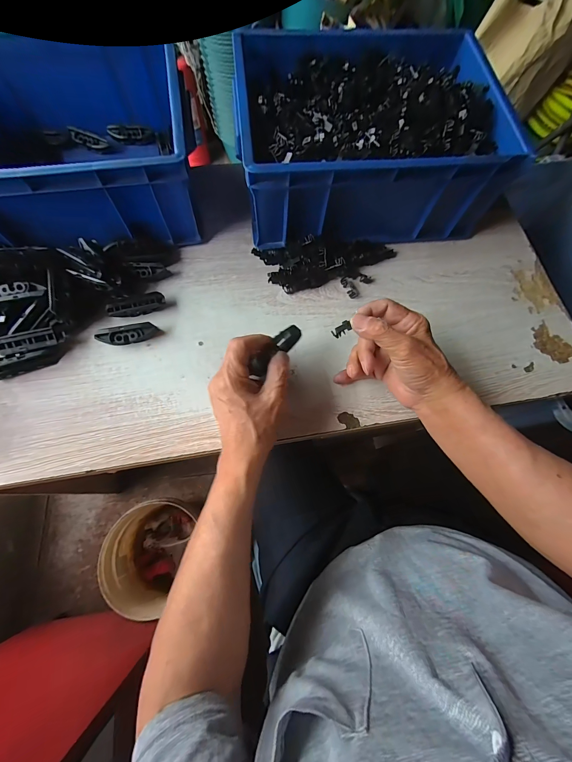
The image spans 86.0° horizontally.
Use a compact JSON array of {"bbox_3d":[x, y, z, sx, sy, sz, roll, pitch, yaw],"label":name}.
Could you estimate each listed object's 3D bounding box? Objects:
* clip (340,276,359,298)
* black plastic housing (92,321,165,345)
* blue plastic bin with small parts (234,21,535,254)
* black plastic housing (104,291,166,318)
[{"bbox_3d":[0.090,-0.131,0.427,0.017,0.004,0.033,-23,73,-11],"label":"clip"},{"bbox_3d":[-0.195,-0.057,0.379,0.070,0.024,0.016,-13,72,-8],"label":"black plastic housing"},{"bbox_3d":[0.103,-0.324,0.434,0.330,0.138,0.252,-8,71,-6],"label":"blue plastic bin with small parts"},{"bbox_3d":[-0.192,-0.096,0.396,0.069,0.013,0.021,-18,72,-9],"label":"black plastic housing"}]

